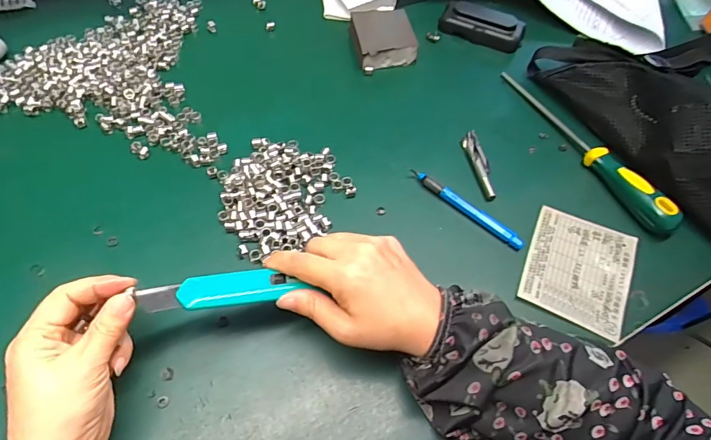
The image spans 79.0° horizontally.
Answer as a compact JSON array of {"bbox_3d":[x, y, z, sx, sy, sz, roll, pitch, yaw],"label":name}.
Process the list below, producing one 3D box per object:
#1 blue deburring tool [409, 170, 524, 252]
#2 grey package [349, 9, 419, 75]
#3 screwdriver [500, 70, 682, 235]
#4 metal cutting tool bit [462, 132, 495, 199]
[{"bbox_3d":[0.104,-0.011,0.408,0.119,0.012,0.010,37,63,18],"label":"blue deburring tool"},{"bbox_3d":[0.034,-0.223,0.525,0.070,0.025,0.092,-7,59,-8],"label":"grey package"},{"bbox_3d":[0.241,-0.085,0.449,0.025,0.030,0.237,-21,62,-16],"label":"screwdriver"},{"bbox_3d":[0.127,-0.056,0.441,0.017,0.013,0.083,-8,59,-9],"label":"metal cutting tool bit"}]

